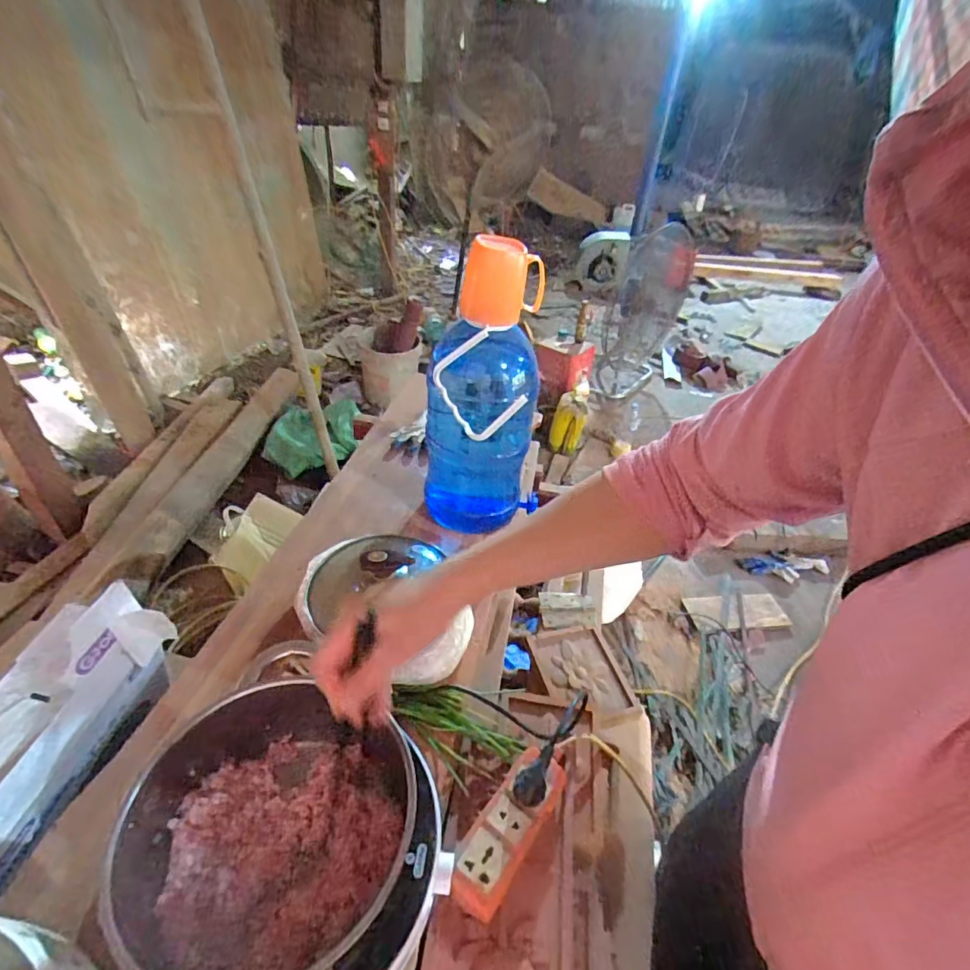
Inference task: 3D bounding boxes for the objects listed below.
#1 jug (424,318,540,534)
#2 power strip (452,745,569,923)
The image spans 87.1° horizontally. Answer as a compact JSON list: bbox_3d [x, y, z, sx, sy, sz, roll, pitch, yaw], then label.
[{"bbox_3d":[-0.005,-0.073,0.821,0.171,0.326,0.169,1,39,-8],"label":"jug"},{"bbox_3d":[0.031,0.348,0.535,0.057,0.026,0.176,29,43,25],"label":"power strip"}]

